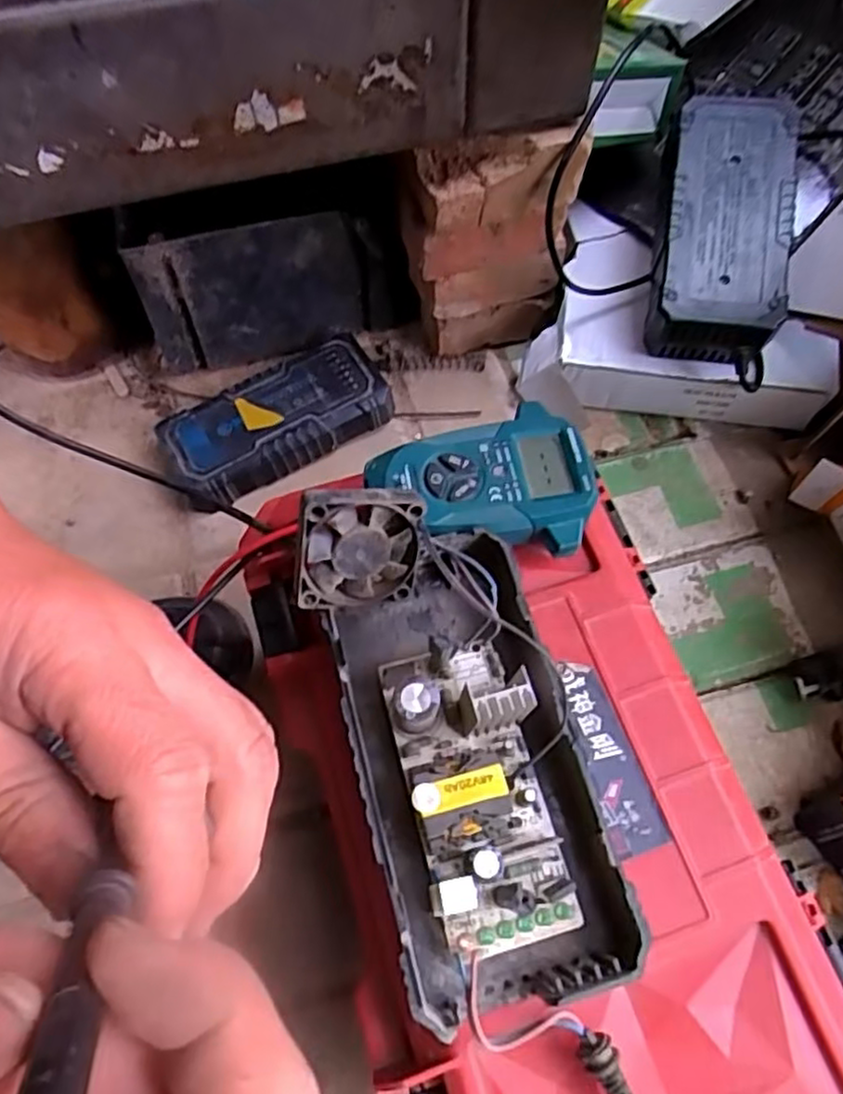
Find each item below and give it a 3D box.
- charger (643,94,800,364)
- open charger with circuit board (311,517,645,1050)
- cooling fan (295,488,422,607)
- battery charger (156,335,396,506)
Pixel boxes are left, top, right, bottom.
[{"bbox_3d":[0.218,-0.233,0.515,0.091,0.058,0.183,9,88,5],"label":"charger"},{"bbox_3d":[0.018,0.079,0.278,0.087,0.055,0.182,-14,65,-6],"label":"open charger with circuit board"},{"bbox_3d":[-0.026,0.001,0.289,0.051,0.054,0.009,-2,32,-20],"label":"cooling fan"},{"bbox_3d":[-0.112,-0.099,0.568,0.170,0.034,0.094,-32,69,-13],"label":"battery charger"}]

